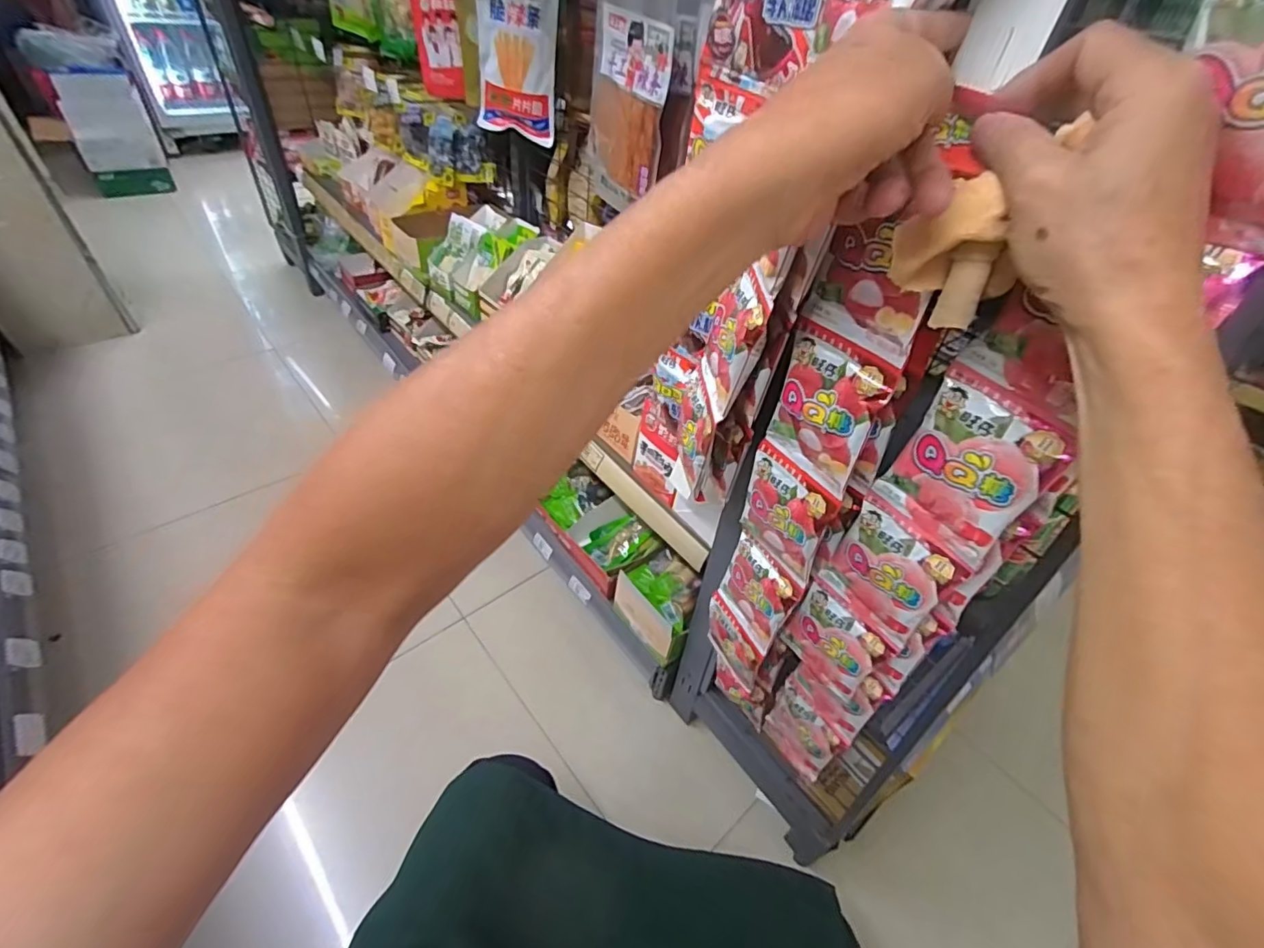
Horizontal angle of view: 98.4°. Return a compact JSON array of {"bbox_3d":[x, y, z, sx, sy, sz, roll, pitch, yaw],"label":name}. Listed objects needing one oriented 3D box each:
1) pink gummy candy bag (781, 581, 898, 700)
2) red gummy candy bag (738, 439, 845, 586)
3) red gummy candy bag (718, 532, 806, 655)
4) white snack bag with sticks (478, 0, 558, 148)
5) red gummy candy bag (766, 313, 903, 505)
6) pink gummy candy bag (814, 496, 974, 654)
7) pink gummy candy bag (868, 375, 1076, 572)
[{"bbox_3d":[0.192,0.163,0.525,0.015,0.103,0.085,-27,53,-30],"label":"pink gummy candy bag"},{"bbox_3d":[0.133,0.035,0.484,0.012,0.100,0.088,-19,49,-24],"label":"red gummy candy bag"},{"bbox_3d":[0.128,0.122,0.566,0.015,0.113,0.083,-18,49,-24],"label":"red gummy candy bag"},{"bbox_3d":[-0.198,-0.708,0.909,0.150,0.240,0.049,26,47,19],"label":"white snack bag with sticks"},{"bbox_3d":[0.143,-0.048,0.416,0.019,0.110,0.090,-18,49,-24],"label":"red gummy candy bag"},{"bbox_3d":[0.204,0.085,0.449,0.012,0.114,0.086,-26,53,-30],"label":"pink gummy candy bag"},{"bbox_3d":[0.225,0.001,0.372,0.020,0.106,0.085,-24,52,-28],"label":"pink gummy candy bag"}]

